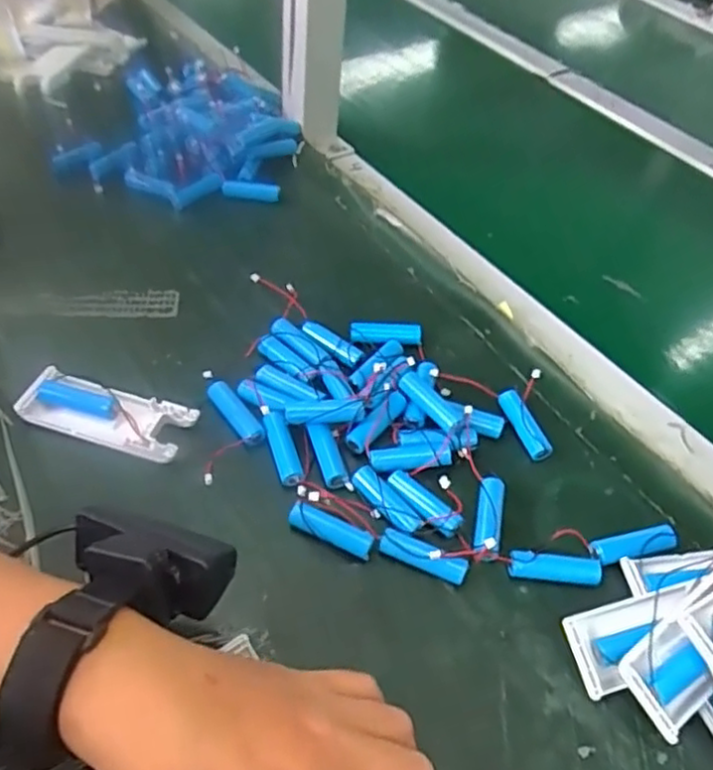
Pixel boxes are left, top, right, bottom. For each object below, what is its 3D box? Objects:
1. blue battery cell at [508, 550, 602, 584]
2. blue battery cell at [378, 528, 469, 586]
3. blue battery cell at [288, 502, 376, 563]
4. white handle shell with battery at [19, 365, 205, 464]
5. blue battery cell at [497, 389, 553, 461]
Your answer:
[{"bbox_3d":[0.112,0.103,0.384,0.052,0.011,0.014,5,49,-1],"label":"blue battery cell"},{"bbox_3d":[0.037,0.096,0.379,0.049,0.017,0.012,22,51,13],"label":"blue battery cell"},{"bbox_3d":[-0.015,0.081,0.386,0.050,0.014,0.014,21,50,13],"label":"blue battery cell"},{"bbox_3d":[-0.156,0.018,0.426,0.103,0.016,0.040,14,49,6],"label":"white handle shell with battery"},{"bbox_3d":[0.111,0.026,0.452,0.015,0.014,0.048,-16,60,-16],"label":"blue battery cell"}]

